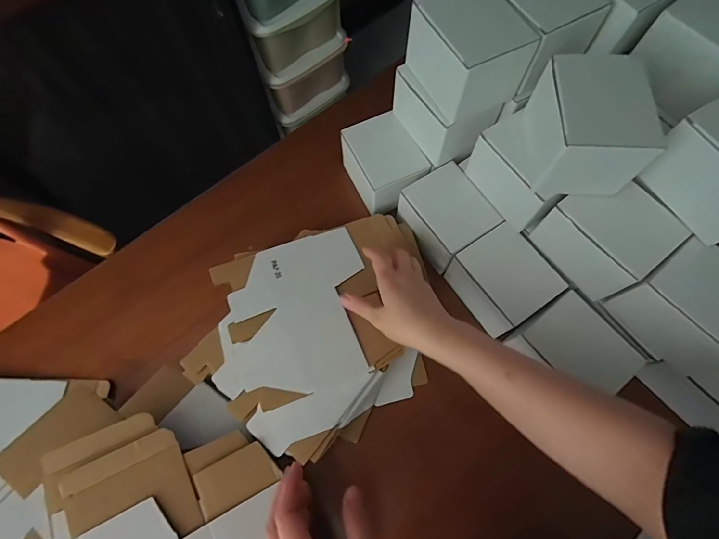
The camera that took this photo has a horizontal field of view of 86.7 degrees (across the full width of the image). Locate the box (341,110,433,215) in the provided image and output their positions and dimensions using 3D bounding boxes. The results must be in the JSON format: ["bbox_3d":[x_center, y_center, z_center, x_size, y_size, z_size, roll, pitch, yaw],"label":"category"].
[{"bbox_3d":[0.033,-0.157,0.580,0.099,0.076,0.125,-29,72,-9],"label":"box"}]

